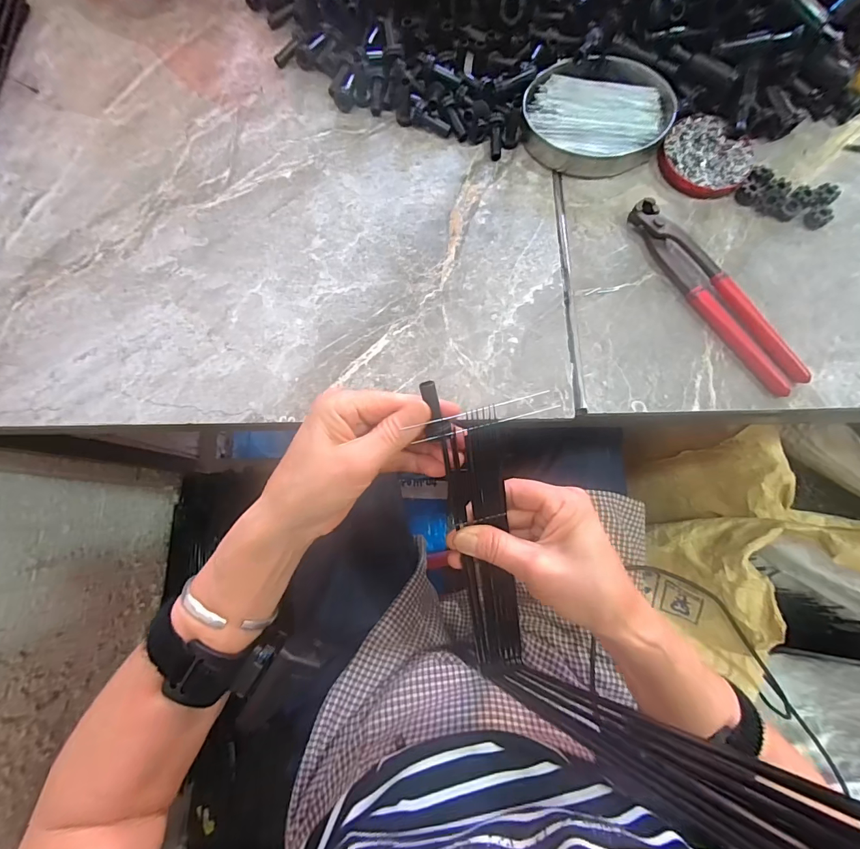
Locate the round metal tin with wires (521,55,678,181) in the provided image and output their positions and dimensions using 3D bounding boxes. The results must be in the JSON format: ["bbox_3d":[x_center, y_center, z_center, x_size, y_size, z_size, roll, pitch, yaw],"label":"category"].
[{"bbox_3d":[0.160,-0.289,0.380,0.134,0.024,0.109,-2,78,0],"label":"round metal tin with wires"}]

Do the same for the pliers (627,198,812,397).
[{"bbox_3d":[0.241,-0.112,0.344,0.035,0.017,0.197,-34,80,-7],"label":"pliers"}]

